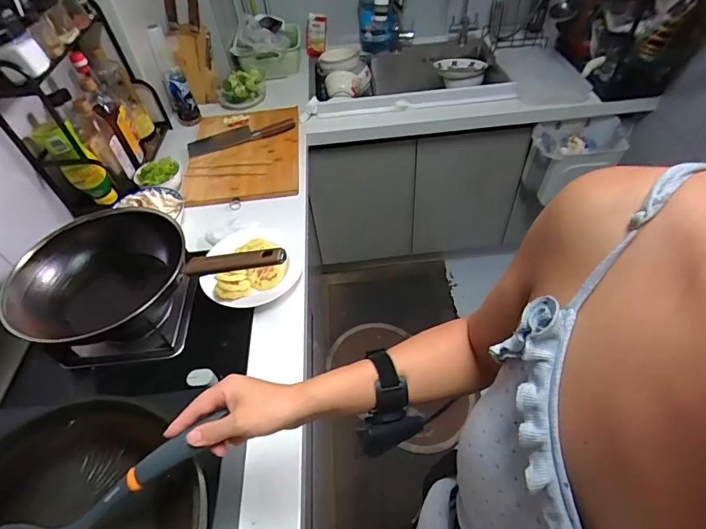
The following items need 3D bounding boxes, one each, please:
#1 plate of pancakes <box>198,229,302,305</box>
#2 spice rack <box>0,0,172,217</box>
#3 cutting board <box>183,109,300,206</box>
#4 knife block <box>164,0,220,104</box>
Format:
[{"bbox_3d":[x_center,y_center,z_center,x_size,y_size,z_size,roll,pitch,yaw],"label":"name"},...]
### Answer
[{"bbox_3d":[-0.224,0.003,0.866,0.185,0.044,0.219,-33,54,-20],"label":"plate of pancakes"},{"bbox_3d":[-0.645,-0.401,0.991,0.151,0.398,0.389,0,50,6],"label":"spice rack"},{"bbox_3d":[-0.305,-0.324,1.148,0.300,0.016,0.386,-7,50,0],"label":"cutting board"},{"bbox_3d":[-0.465,-0.625,1.209,0.115,0.318,0.071,-20,51,-11],"label":"knife block"}]

